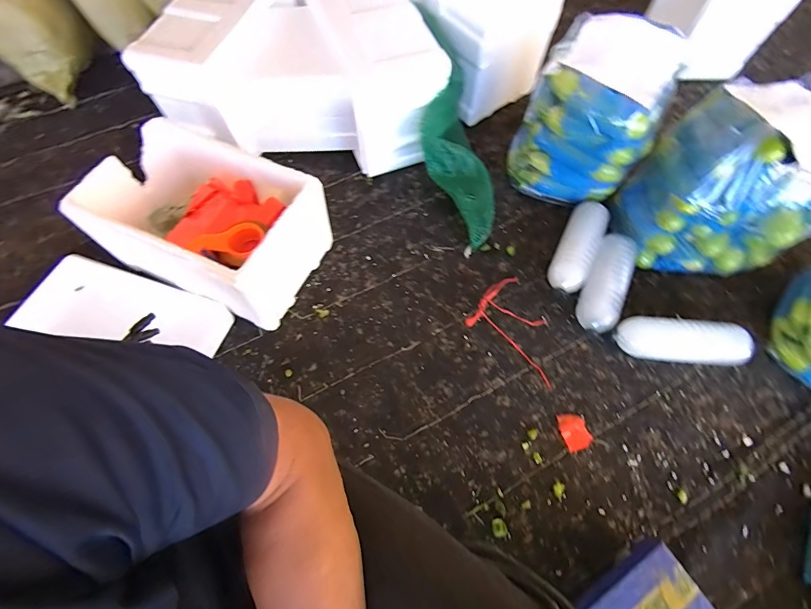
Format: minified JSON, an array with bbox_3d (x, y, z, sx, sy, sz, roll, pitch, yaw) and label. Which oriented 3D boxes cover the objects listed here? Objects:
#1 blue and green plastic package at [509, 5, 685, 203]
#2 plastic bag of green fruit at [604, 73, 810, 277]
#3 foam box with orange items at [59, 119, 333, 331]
[{"bbox_3d":[0.423,-0.423,0.924,0.281,0.313,0.233,21,67,10],"label":"blue and green plastic package"},{"bbox_3d":[0.711,-0.249,0.844,0.326,0.328,0.264,7,65,4],"label":"plastic bag of green fruit"},{"bbox_3d":[-0.459,-0.196,0.907,0.464,0.255,0.317,21,67,10],"label":"foam box with orange items"}]

